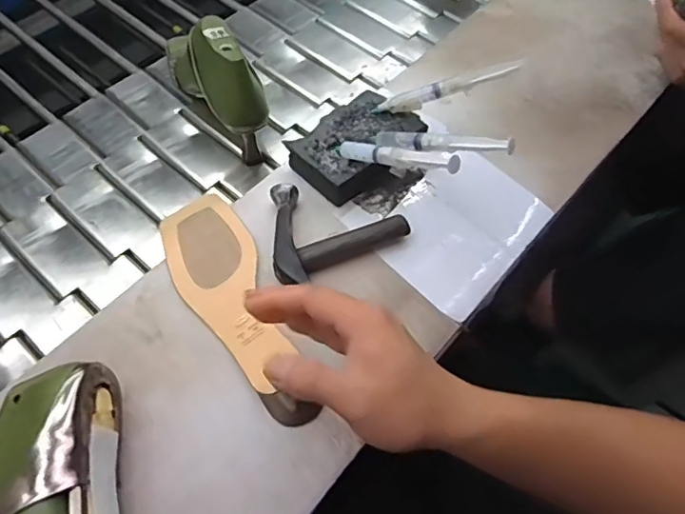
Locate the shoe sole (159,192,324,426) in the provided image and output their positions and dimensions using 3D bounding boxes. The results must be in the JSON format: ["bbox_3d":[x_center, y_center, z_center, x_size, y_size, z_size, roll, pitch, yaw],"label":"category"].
[{"bbox_3d":[-0.097,0.041,0.497,0.077,0.010,0.246,-23,60,-16],"label":"shoe sole"}]

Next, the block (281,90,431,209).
[{"bbox_3d":[0.016,-0.118,0.581,0.129,0.039,0.088,-40,68,-21],"label":"block"}]

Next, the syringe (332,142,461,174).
[{"bbox_3d":[0.043,-0.092,0.504,0.014,0.017,0.150,-44,38,-24],"label":"syringe"}]

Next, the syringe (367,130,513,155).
[{"bbox_3d":[0.090,-0.108,0.515,0.143,0.014,0.019,12,56,35],"label":"syringe"}]

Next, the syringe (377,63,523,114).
[{"bbox_3d":[0.105,-0.173,0.564,0.150,0.021,0.018,-14,58,16],"label":"syringe"}]

